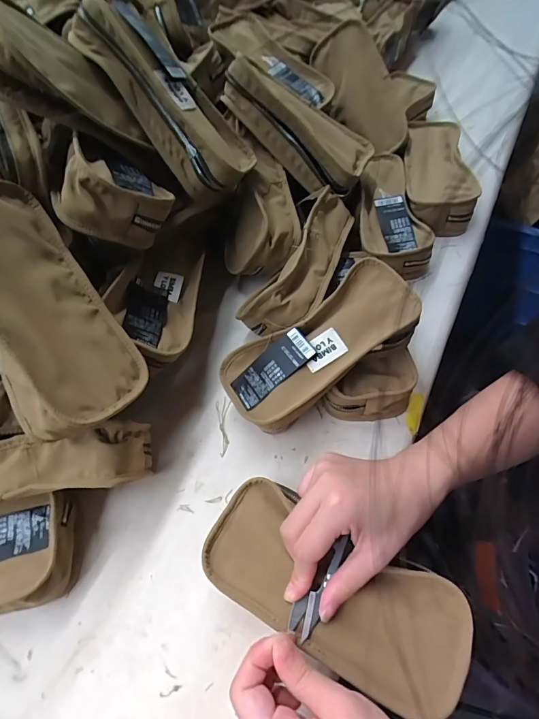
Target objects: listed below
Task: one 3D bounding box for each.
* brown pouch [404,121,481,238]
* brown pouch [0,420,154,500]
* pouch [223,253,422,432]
[{"bbox_3d":[0.235,-0.256,0.535,0.103,0.054,0.193,12,60,10],"label":"brown pouch"},{"bbox_3d":[-0.195,0.100,0.334,0.179,0.084,0.062,-9,59,-3],"label":"brown pouch"},{"bbox_3d":[0.047,-0.013,0.357,0.187,0.031,0.089,-36,62,1],"label":"pouch"}]

